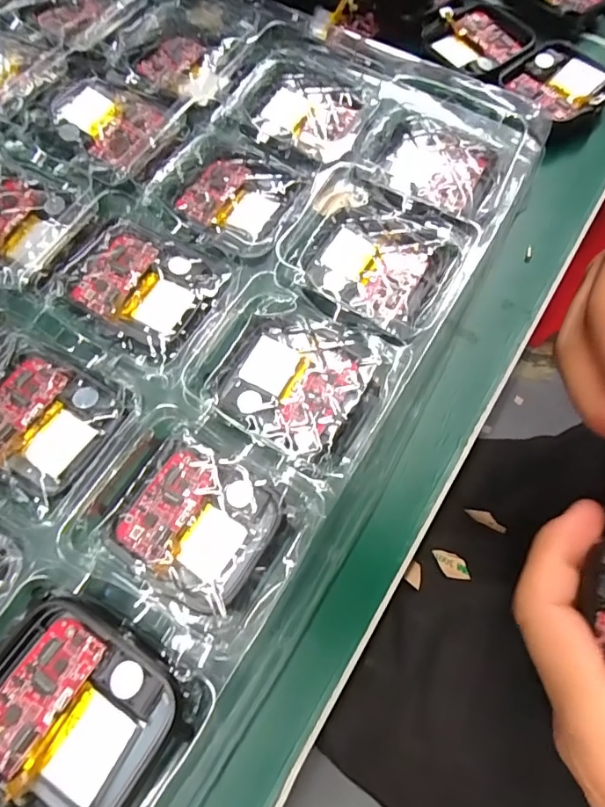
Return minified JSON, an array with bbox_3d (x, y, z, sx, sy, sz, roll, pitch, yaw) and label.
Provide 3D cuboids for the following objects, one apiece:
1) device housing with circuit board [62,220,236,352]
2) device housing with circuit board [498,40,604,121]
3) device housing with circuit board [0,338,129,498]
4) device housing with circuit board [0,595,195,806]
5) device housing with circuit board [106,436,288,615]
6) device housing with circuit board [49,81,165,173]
[{"bbox_3d":[-0.050,-0.039,0.158,0.046,0.009,0.038,27,70,10],"label":"device housing with circuit board"},{"bbox_3d":[0.105,-0.130,0.203,0.038,0.011,0.033,41,73,15],"label":"device housing with circuit board"},{"bbox_3d":[-0.076,0.003,0.145,0.040,0.005,0.037,26,70,10],"label":"device housing with circuit board"},{"bbox_3d":[-0.051,0.069,0.113,0.045,0.014,0.037,33,71,12],"label":"device housing with circuit board"},{"bbox_3d":[-0.029,0.031,0.133,0.039,0.007,0.036,27,70,11],"label":"device housing with circuit board"},{"bbox_3d":[-0.074,-0.107,0.186,0.040,0.005,0.030,28,70,11],"label":"device housing with circuit board"}]

